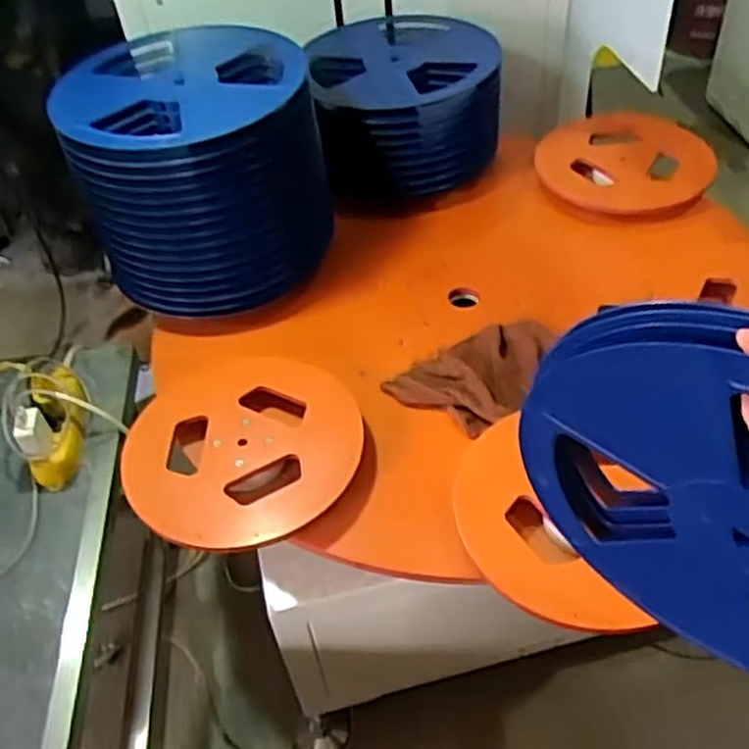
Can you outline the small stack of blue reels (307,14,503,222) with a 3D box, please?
[{"bbox_3d":[0.052,-0.411,1.258,0.290,0.209,0.298,-9,45,-2],"label":"small stack of blue reels"}]

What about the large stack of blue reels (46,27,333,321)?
[{"bbox_3d":[-0.217,-0.270,1.062,0.285,0.285,0.282,-2,45,5],"label":"large stack of blue reels"}]

